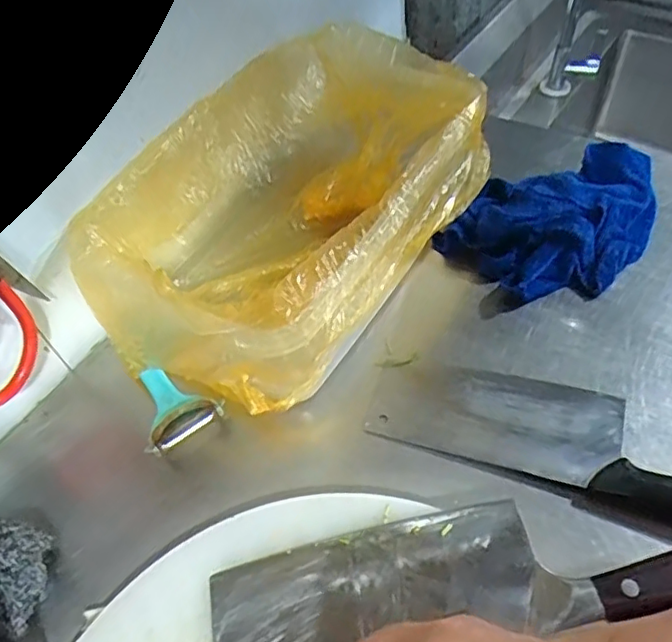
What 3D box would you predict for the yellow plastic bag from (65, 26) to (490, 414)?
[{"bbox_3d":[-0.037,-0.097,0.527,0.248,0.126,0.359,24,57,22],"label":"yellow plastic bag"}]

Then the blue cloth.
[{"bbox_3d":[0.207,-0.100,0.543,0.197,0.052,0.144,-37,54,-20],"label":"blue cloth"}]

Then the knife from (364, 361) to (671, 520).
[{"bbox_3d":[0.167,0.081,0.427,0.289,0.030,0.084,16,55,17],"label":"knife"}]

